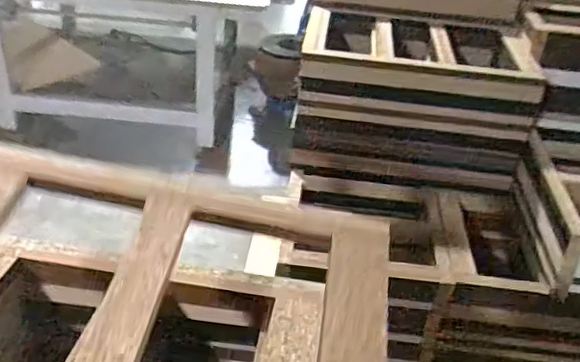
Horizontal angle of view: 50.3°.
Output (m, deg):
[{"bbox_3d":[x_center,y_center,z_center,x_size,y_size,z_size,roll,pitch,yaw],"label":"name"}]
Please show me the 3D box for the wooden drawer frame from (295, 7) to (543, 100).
[{"bbox_3d":[0.325,-0.322,1.578,0.575,0.106,0.317,6,32,4],"label":"wooden drawer frame"}]

